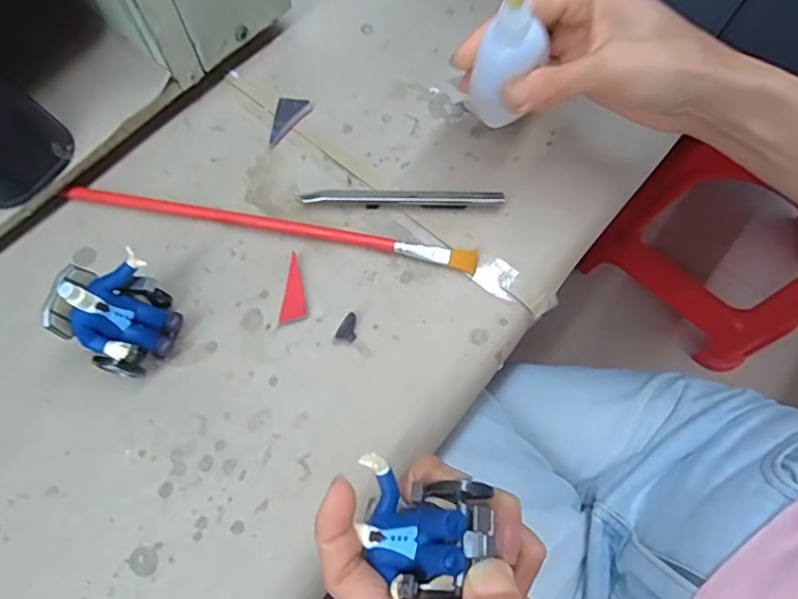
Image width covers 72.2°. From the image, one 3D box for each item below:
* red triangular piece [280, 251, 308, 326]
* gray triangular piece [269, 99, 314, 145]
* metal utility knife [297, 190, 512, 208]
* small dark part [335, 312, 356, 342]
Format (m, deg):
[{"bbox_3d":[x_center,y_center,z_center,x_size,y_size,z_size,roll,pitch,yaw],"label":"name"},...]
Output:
[{"bbox_3d":[-0.059,-0.006,0.319,0.013,0.008,0.040,5,71,0],"label":"red triangular piece"},{"bbox_3d":[-0.071,-0.116,0.358,0.021,0.007,0.036,10,71,2],"label":"gray triangular piece"},{"bbox_3d":[0.002,-0.062,0.338,0.122,0.011,0.009,3,71,0],"label":"metal utility knife"},{"bbox_3d":[-0.028,0.016,0.313,0.011,0.006,0.016,29,73,8],"label":"small dark part"}]

